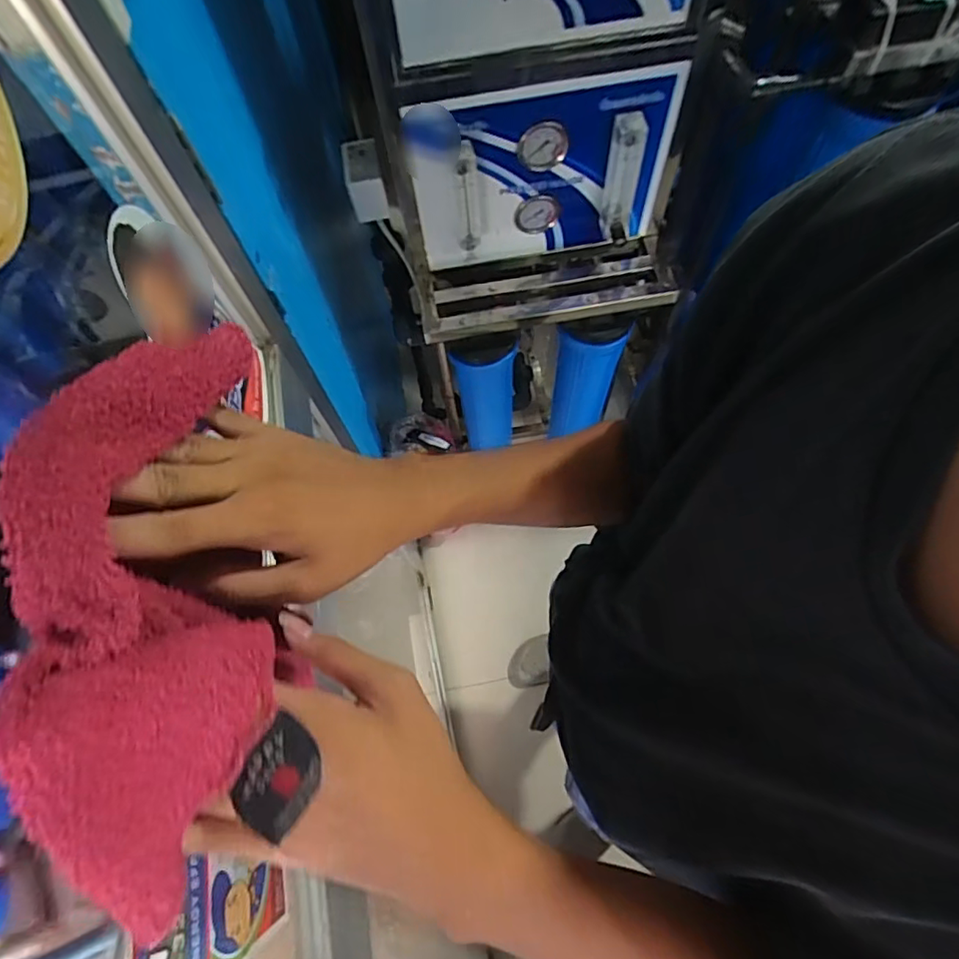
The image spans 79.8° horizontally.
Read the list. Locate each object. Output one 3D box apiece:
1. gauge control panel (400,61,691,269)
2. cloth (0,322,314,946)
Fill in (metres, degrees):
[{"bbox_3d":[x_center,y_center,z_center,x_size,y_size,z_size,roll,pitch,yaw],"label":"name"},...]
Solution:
[{"bbox_3d":[0.090,-0.408,0.800,0.356,0.258,0.067,-9,67,-1],"label":"gauge control panel"},{"bbox_3d":[-0.114,0.041,0.227,0.061,0.111,0.220,-8,71,0],"label":"cloth"}]

